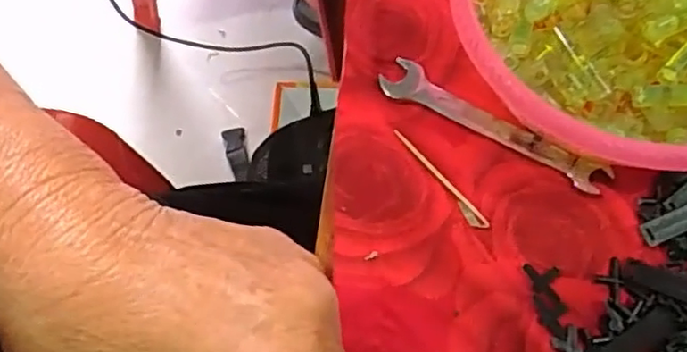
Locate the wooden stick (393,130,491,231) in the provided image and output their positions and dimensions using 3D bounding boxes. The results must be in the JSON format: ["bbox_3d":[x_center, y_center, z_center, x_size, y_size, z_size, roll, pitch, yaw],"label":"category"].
[{"bbox_3d":[0.045,0.000,0.297,0.007,0.004,0.062,-37,71,-12],"label":"wooden stick"}]

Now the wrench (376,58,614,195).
[{"bbox_3d":[0.072,-0.026,0.307,0.114,0.006,0.020,27,72,13],"label":"wrench"}]

